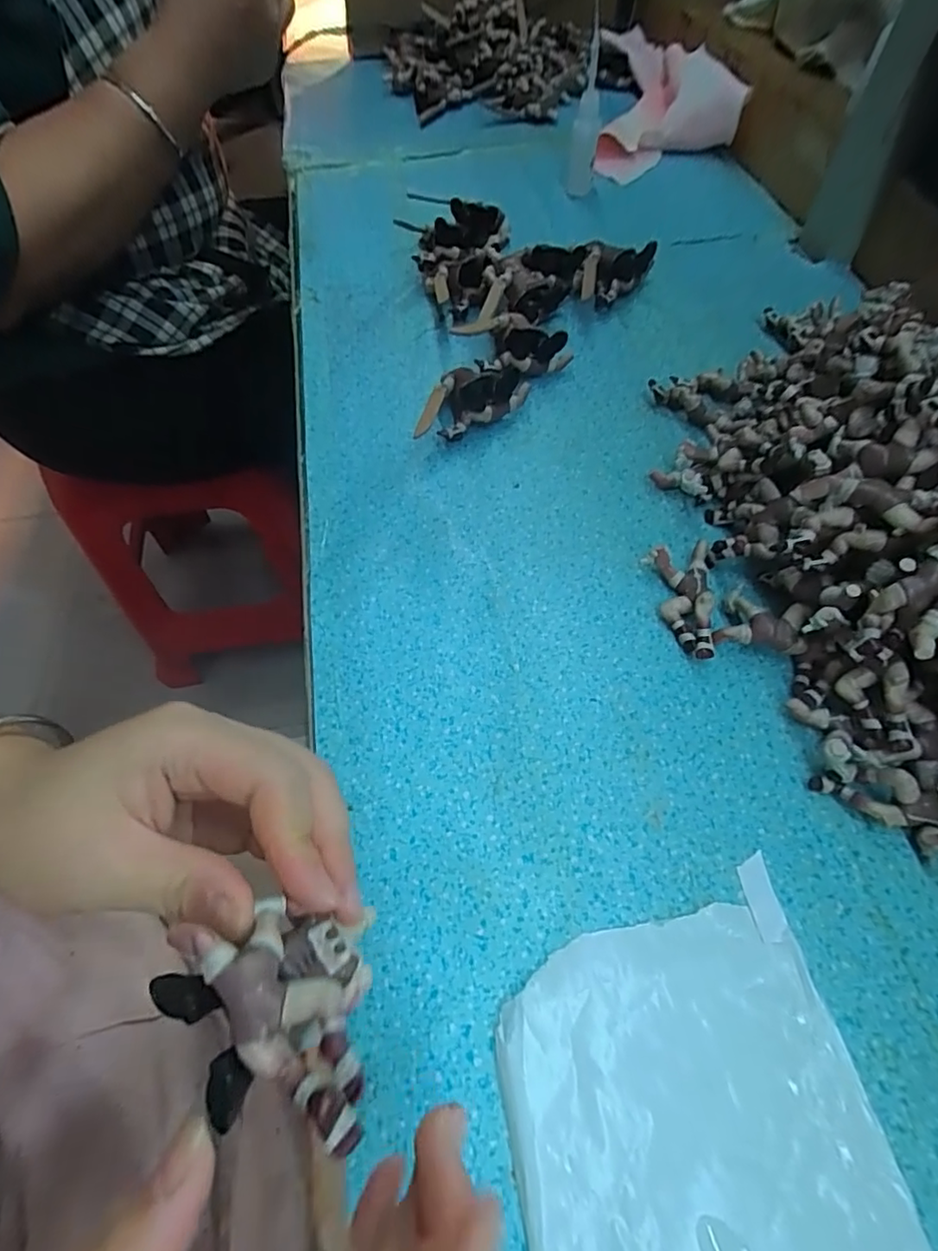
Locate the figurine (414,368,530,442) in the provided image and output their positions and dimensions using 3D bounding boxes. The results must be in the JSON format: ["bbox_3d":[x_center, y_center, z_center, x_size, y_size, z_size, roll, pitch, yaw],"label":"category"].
[{"bbox_3d":[0.002,-0.130,0.346,0.053,0.025,0.064,15,61,11],"label":"figurine"}]

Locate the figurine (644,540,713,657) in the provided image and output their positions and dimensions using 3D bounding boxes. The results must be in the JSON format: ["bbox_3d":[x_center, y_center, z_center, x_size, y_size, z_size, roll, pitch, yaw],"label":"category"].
[{"bbox_3d":[0.102,-0.012,0.280,0.029,0.016,0.060,6,60,6],"label":"figurine"}]

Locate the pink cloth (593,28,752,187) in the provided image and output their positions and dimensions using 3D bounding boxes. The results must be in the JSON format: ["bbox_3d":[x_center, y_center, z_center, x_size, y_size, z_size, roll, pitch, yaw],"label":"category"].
[{"bbox_3d":[0.191,-0.526,0.564,0.131,0.045,0.258,5,60,5],"label":"pink cloth"}]

